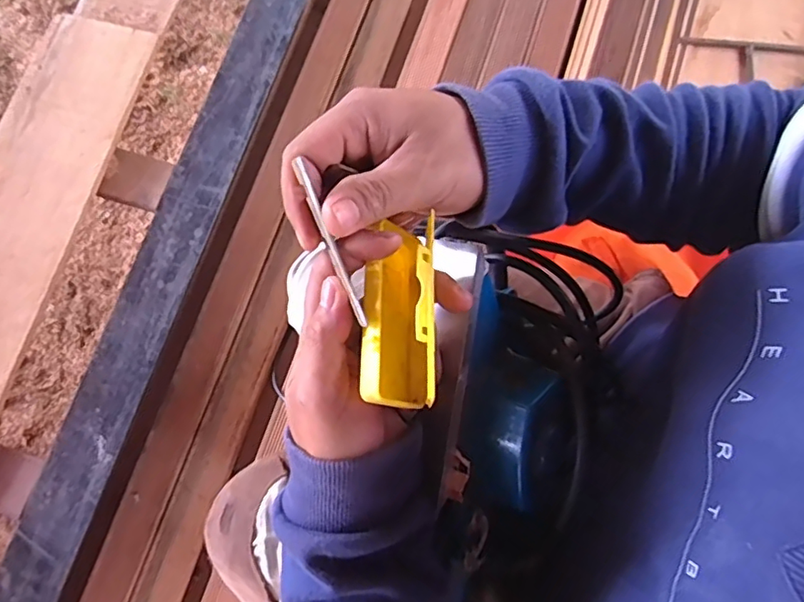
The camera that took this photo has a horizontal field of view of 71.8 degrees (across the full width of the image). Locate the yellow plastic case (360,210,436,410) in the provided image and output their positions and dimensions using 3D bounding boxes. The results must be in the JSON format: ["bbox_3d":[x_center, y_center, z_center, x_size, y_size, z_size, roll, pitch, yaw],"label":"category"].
[{"bbox_3d":[-0.002,0.008,0.270,0.032,0.048,0.083,1,75,-2],"label":"yellow plastic case"}]

